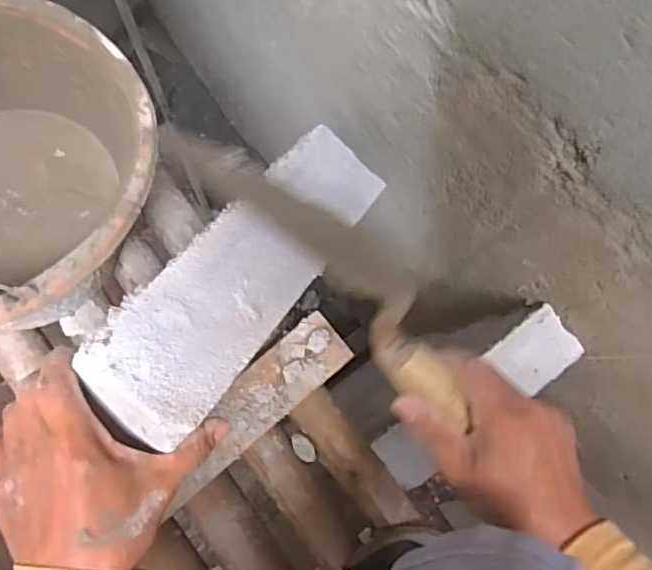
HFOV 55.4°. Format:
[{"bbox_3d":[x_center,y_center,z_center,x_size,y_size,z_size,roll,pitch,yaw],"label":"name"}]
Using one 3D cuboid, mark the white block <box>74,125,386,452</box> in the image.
[{"bbox_3d":[-0.044,-0.018,0.419,0.073,0.034,0.274,34,50,3],"label":"white block"}]

